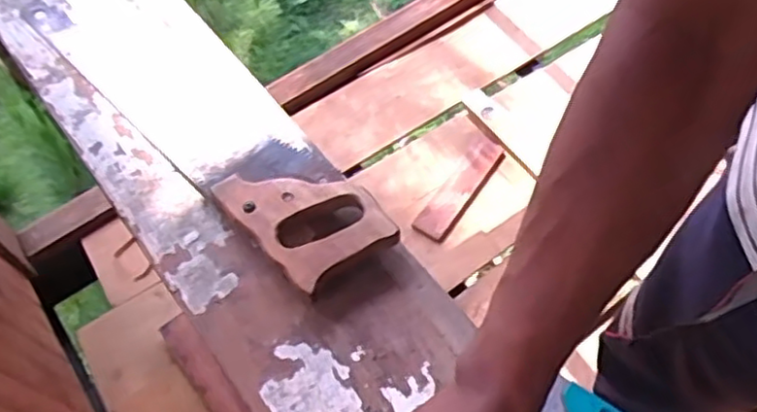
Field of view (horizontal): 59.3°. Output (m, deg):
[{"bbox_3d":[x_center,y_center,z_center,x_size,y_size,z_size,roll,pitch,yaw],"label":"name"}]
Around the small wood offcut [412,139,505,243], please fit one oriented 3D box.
[{"bbox_3d":[0.168,-0.038,1.363,0.070,0.019,0.256,33,66,18],"label":"small wood offcut"}]

